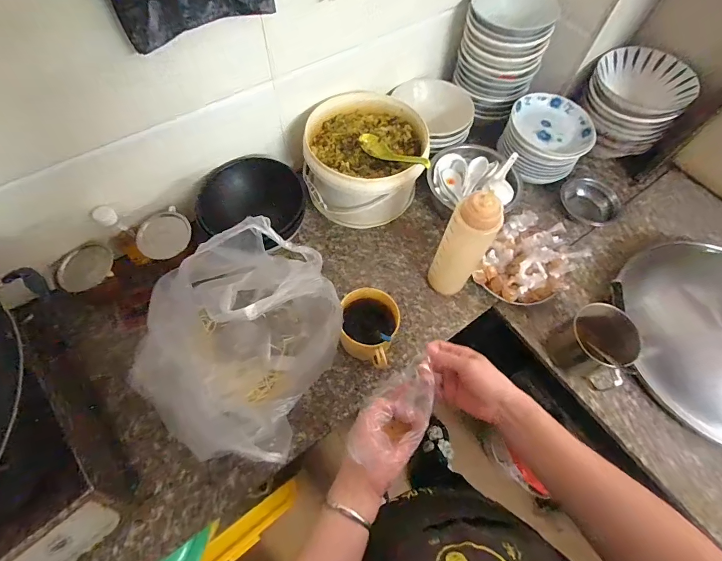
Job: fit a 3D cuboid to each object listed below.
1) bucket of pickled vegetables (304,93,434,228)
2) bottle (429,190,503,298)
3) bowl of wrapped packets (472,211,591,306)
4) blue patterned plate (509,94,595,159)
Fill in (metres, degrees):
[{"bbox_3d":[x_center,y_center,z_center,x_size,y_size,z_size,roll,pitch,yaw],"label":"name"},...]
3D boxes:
[{"bbox_3d":[0.006,-0.234,0.735,0.222,0.161,0.219,1,63,-2],"label":"bucket of pickled vegetables"},{"bbox_3d":[0.166,-0.046,0.599,0.068,0.241,0.054,37,67,15],"label":"bottle"},{"bbox_3d":[0.315,-0.037,0.665,0.150,0.112,0.168,33,66,14],"label":"bowl of wrapped packets"},{"bbox_3d":[0.409,-0.332,0.773,0.168,0.028,0.158,1,63,-2],"label":"blue patterned plate"}]

